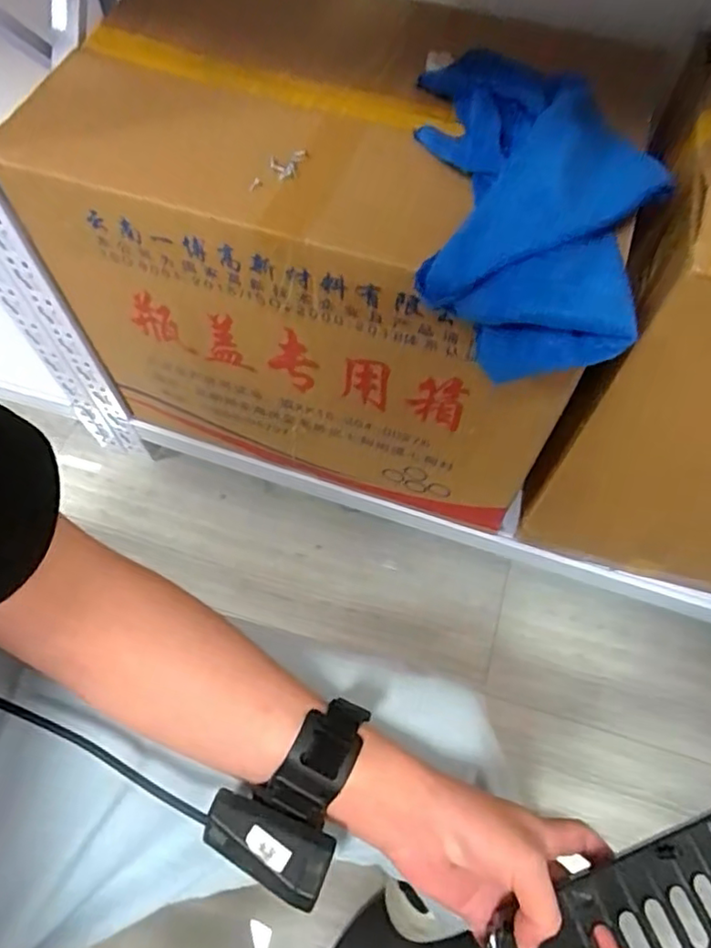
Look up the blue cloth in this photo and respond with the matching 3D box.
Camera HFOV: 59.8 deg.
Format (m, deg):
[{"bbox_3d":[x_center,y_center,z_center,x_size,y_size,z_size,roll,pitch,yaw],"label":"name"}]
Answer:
[{"bbox_3d":[0.147,-0.241,0.524,0.181,0.090,0.330,3,63,1],"label":"blue cloth"}]

